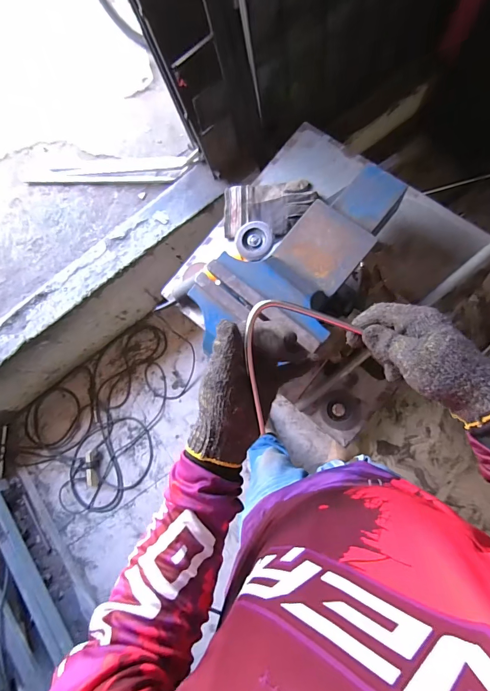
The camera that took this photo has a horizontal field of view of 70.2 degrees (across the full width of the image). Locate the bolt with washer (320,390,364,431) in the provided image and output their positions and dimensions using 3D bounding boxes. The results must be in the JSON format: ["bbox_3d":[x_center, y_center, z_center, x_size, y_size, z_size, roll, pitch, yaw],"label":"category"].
[{"bbox_3d":[0.224,0.150,0.814,0.094,0.019,0.086,-1,82,9],"label":"bolt with washer"}]

